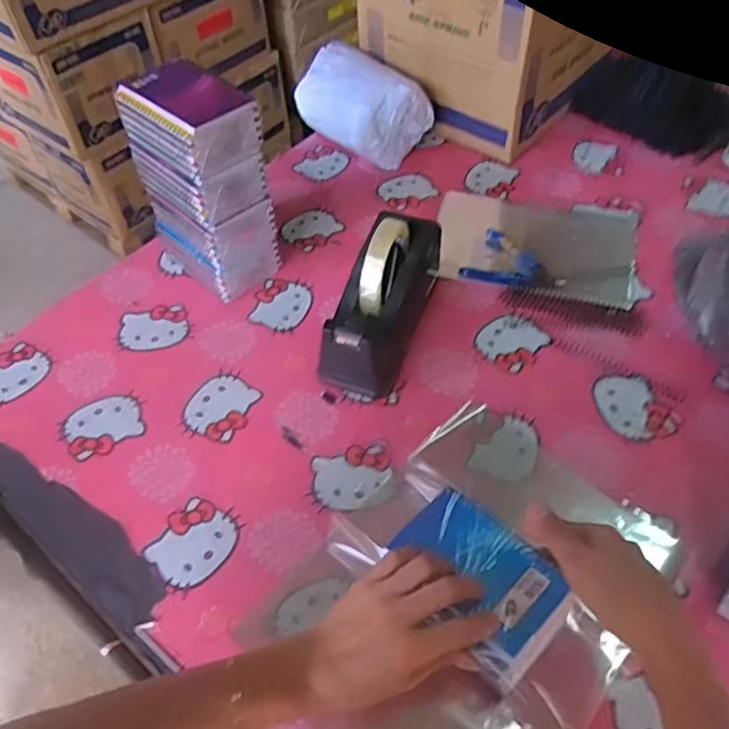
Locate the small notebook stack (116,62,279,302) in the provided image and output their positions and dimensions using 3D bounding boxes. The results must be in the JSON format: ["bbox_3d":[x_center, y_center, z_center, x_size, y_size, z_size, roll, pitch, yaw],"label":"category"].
[{"bbox_3d":[-0.183,-0.205,0.741,0.103,0.231,0.141,-35,58,-23],"label":"small notebook stack"}]

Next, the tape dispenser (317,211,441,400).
[{"bbox_3d":[0.021,-0.077,0.698,0.074,0.129,0.210,16,54,15],"label":"tape dispenser"}]

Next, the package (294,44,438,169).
[{"bbox_3d":[-0.012,-0.380,0.954,0.201,0.108,0.121,37,61,27],"label":"package"}]

